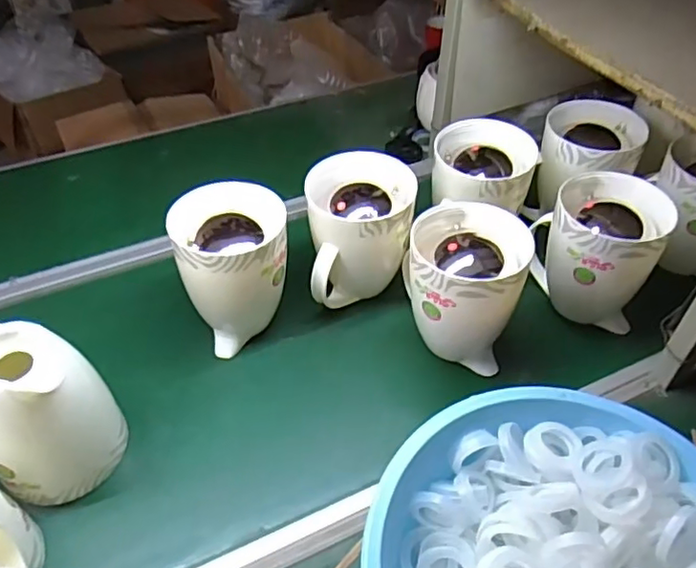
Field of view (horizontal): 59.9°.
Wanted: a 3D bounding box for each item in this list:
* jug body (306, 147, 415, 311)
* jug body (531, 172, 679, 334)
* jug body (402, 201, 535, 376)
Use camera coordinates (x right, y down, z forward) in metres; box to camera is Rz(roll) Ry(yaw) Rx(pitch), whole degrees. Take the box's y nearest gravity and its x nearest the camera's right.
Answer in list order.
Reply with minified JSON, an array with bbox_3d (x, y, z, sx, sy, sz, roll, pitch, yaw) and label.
[{"bbox_3d":[0.016,-0.060,0.879,0.152,0.201,0.153,1,45,1],"label":"jug body"},{"bbox_3d":[0.356,-0.044,0.874,0.147,0.181,0.155,0,45,0],"label":"jug body"},{"bbox_3d":[0.156,0.009,0.824,0.153,0.186,0.159,8,46,7],"label":"jug body"}]

